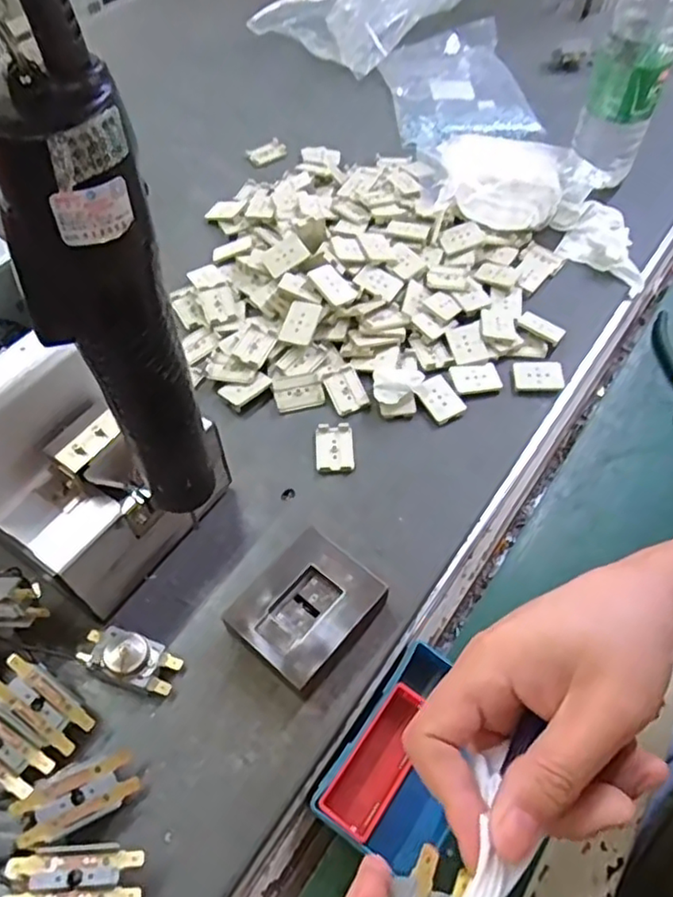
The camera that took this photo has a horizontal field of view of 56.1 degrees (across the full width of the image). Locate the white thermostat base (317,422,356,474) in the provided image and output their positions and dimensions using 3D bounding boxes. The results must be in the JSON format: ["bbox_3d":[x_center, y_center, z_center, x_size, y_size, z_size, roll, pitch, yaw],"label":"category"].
[{"bbox_3d":[-0.001,-0.001,0.471,0.028,0.006,0.042,-1,56,-2],"label":"white thermostat base"}]

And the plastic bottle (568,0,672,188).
[{"bbox_3d":[0.268,-0.347,0.564,0.064,0.218,0.076,21,58,12],"label":"plastic bottle"}]

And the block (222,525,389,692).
[{"bbox_3d":[-0.018,0.101,0.393,0.068,0.027,0.081,36,63,21],"label":"block"}]

